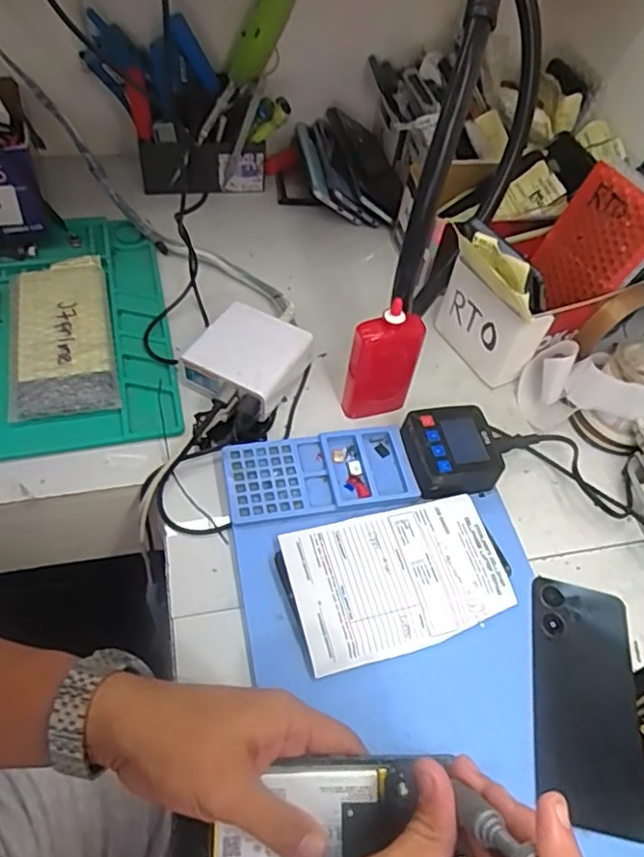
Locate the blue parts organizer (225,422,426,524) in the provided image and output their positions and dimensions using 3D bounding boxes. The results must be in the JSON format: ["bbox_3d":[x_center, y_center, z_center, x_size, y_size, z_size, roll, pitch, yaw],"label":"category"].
[{"bbox_3d":[-0.002,0.036,0.501,0.148,0.013,0.071,-6,54,-12],"label":"blue parts organizer"}]

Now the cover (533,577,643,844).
[{"bbox_3d":[0.182,0.182,0.424,0.074,0.007,0.157,14,52,0],"label":"cover"}]

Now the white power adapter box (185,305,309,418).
[{"bbox_3d":[-0.067,-0.060,0.553,0.089,0.046,0.090,29,56,9],"label":"white power adapter box"}]

